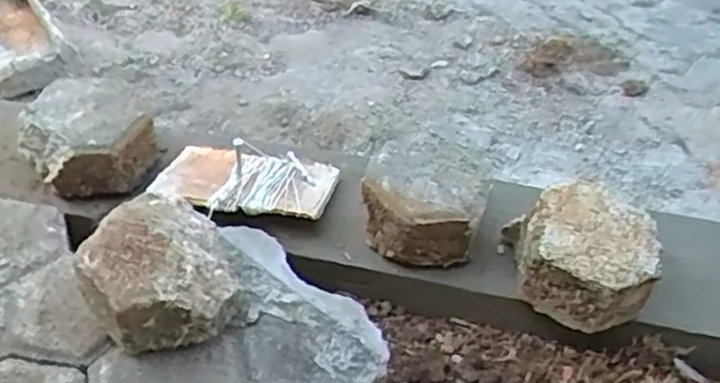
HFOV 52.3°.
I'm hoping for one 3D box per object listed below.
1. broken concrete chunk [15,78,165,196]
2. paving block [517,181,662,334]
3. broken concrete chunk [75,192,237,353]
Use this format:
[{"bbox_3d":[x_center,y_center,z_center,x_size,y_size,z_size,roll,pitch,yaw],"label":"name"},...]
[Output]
[{"bbox_3d":[-0.235,-0.044,0.635,0.115,0.069,0.102,-11,44,-19],"label":"broken concrete chunk"},{"bbox_3d":[0.175,0.051,0.571,0.104,0.063,0.099,24,44,19],"label":"paving block"},{"bbox_3d":[-0.140,0.055,0.511,0.095,0.061,0.102,3,41,-3],"label":"broken concrete chunk"}]

